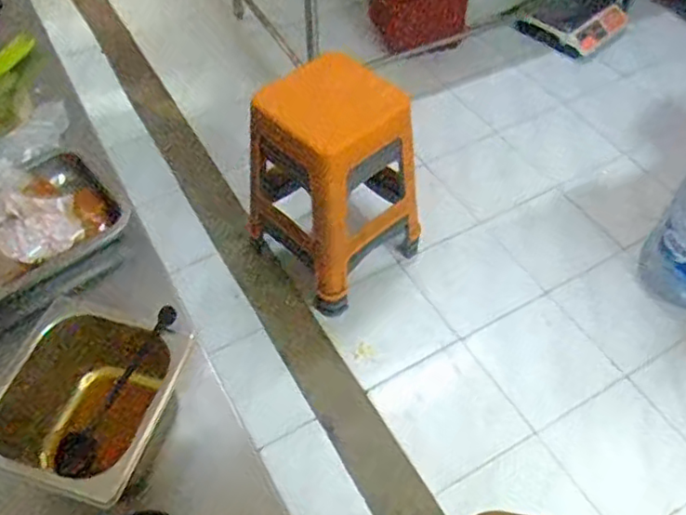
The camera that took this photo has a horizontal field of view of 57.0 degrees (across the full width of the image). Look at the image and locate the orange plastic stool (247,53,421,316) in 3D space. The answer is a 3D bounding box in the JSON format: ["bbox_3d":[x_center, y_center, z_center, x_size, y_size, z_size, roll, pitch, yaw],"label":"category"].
[{"bbox_3d":[-0.008,-0.212,1.670,0.400,0.659,0.328,-33,59,-22],"label":"orange plastic stool"}]

